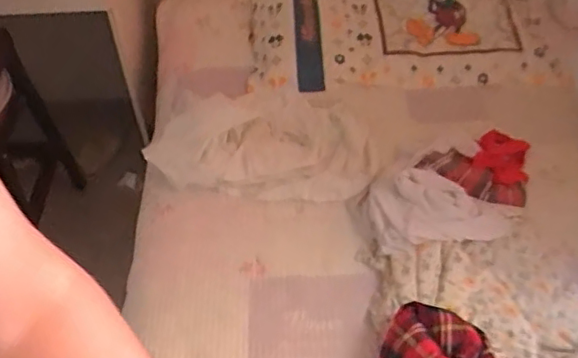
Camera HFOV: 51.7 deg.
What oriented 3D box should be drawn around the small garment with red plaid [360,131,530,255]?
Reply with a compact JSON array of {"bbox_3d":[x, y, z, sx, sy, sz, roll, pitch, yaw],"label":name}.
[{"bbox_3d":[0.332,0.017,1.172,0.415,0.066,0.235,-28,52,-23],"label":"small garment with red plaid"}]

